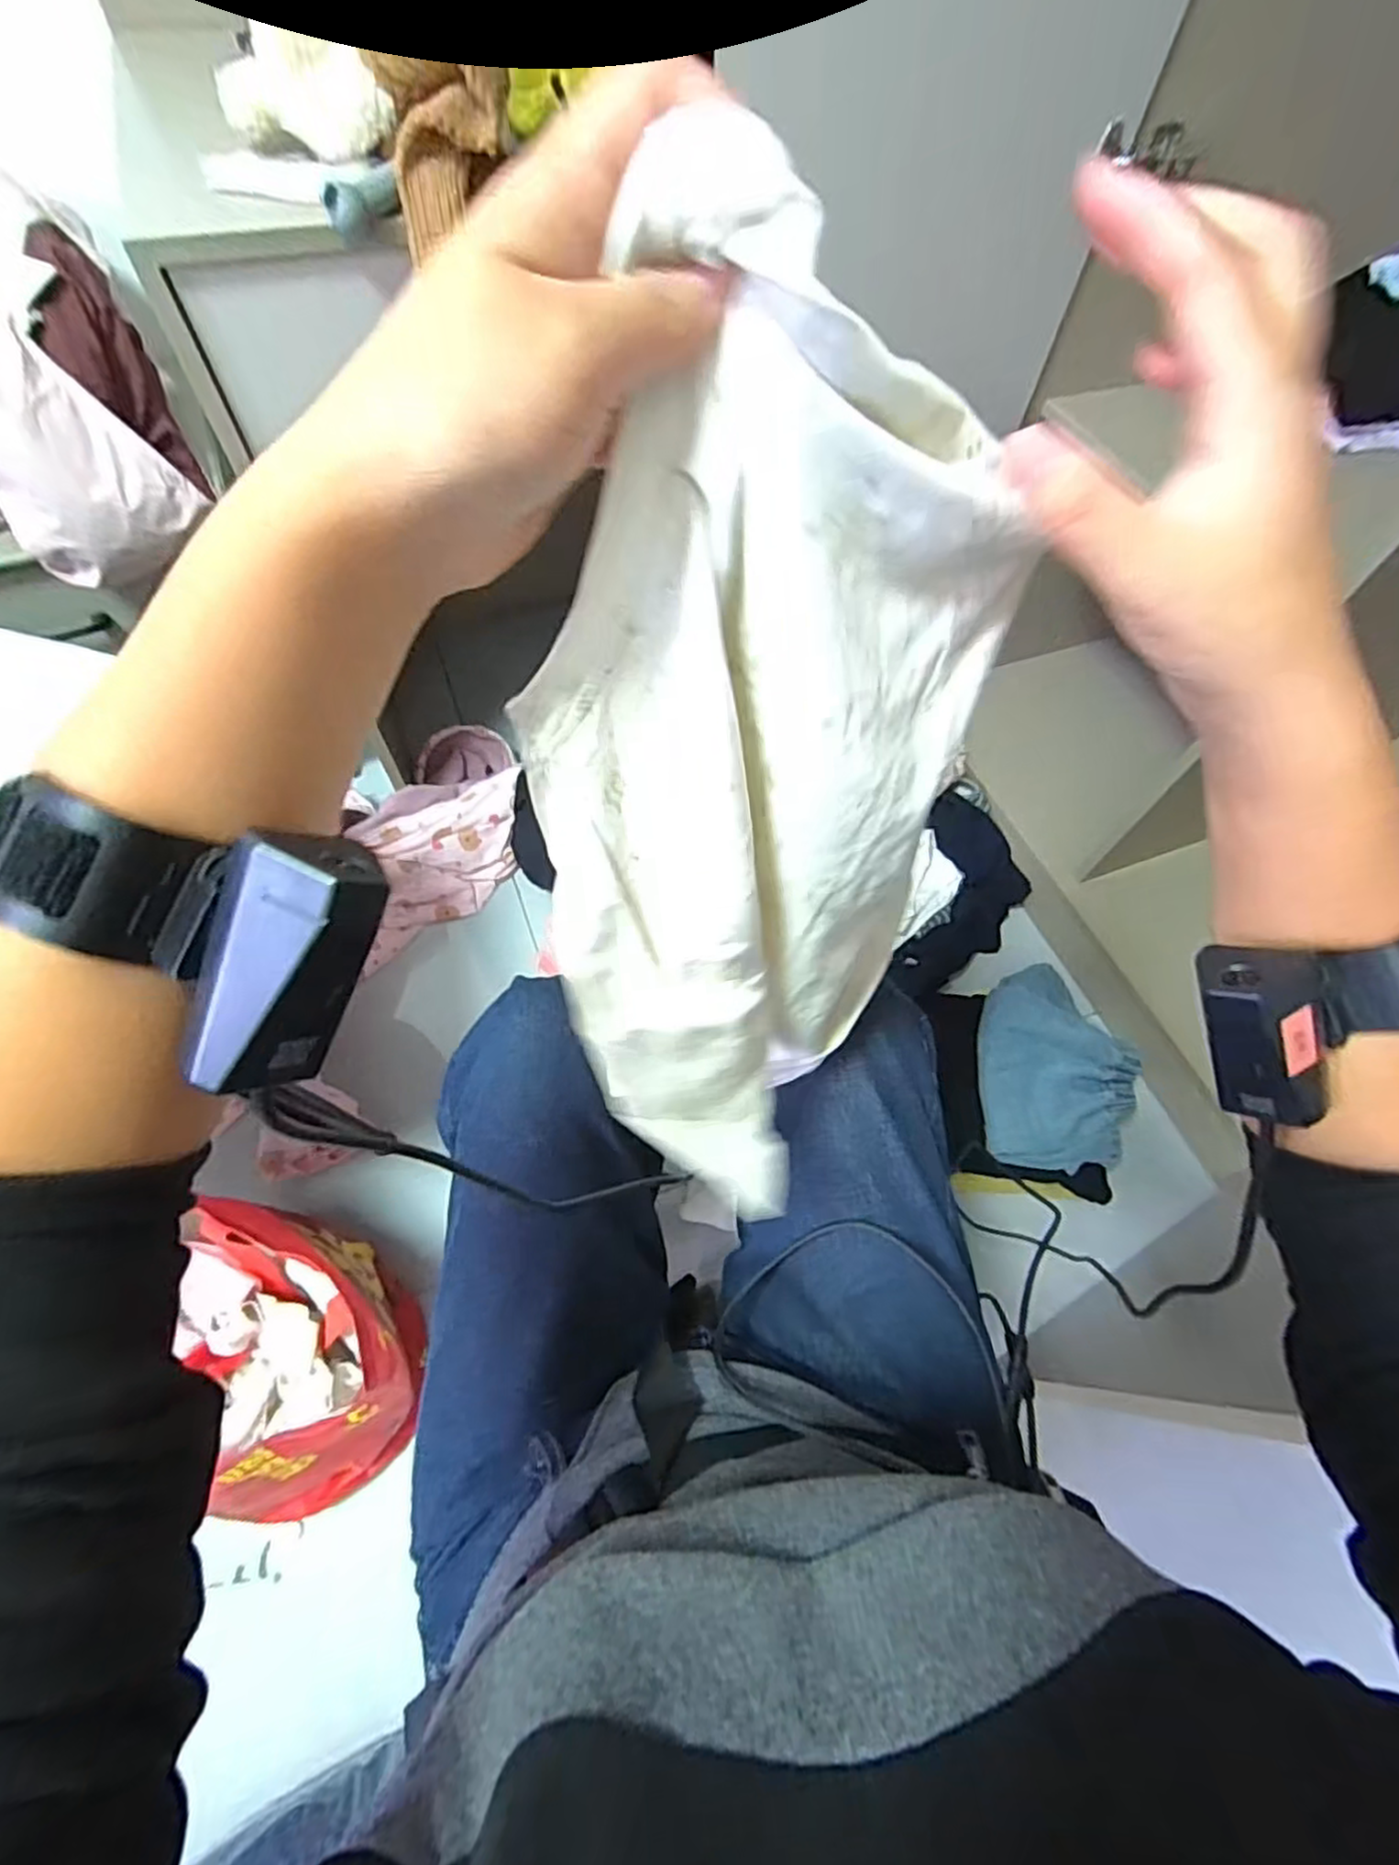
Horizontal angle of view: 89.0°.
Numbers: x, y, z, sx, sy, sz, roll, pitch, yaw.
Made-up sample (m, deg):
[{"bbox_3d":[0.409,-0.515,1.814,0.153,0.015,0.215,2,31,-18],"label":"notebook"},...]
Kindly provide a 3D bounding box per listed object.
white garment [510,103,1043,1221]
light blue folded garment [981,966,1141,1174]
[{"bbox_3d":[0.026,-0.043,0.298,0.146,0.352,0.215,32,64,14],"label":"white garment"},{"bbox_3d":[0.469,0.170,0.945,0.198,0.066,0.281,7,61,0],"label":"light blue folded garment"}]

